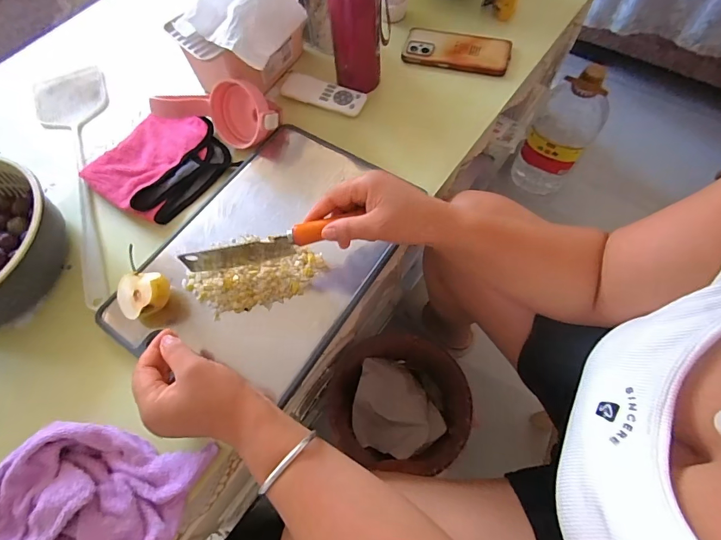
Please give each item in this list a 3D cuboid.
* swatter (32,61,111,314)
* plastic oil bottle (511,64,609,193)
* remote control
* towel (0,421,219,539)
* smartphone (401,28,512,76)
[{"bbox_3d":[-0.393,-0.150,0.535,0.107,0.020,0.441,-25,67,-9],"label":"swatter"},{"bbox_3d":[0.494,-0.345,0.916,0.143,0.334,0.167,28,69,14],"label":"plastic oil bottle"},{"bbox_3d":[-0.055,-0.265,0.561,0.128,0.019,0.048,15,67,9],"label":"remote control"},{"bbox_3d":[-0.252,0.216,0.335,0.216,0.055,0.150,-40,69,-15],"label":"towel"},{"bbox_3d":[0.150,-0.345,0.586,0.160,0.013,0.076,14,66,9],"label":"smartphone"}]

